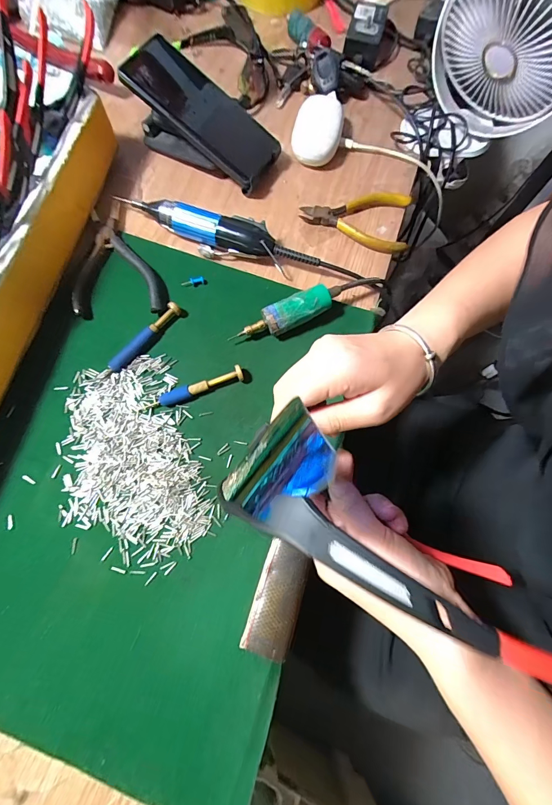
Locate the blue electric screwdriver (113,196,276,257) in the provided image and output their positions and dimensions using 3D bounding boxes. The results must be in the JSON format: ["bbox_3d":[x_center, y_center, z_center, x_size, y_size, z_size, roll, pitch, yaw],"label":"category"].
[{"bbox_3d":[-0.086,-0.187,0.372,0.173,0.032,0.029,14,71,4],"label":"blue electric screwdriver"}]

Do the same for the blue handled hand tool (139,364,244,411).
[{"bbox_3d":[-0.077,-0.012,0.322,0.096,0.013,0.013,-20,72,-7],"label":"blue handled hand tool"}]

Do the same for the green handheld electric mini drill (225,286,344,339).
[{"bbox_3d":[0.013,-0.084,0.340,0.109,0.030,0.025,-24,73,-9],"label":"green handheld electric mini drill"}]

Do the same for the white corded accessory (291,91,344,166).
[{"bbox_3d":[0.051,-0.330,0.426,0.057,0.033,0.098,12,71,3],"label":"white corded accessory"}]

